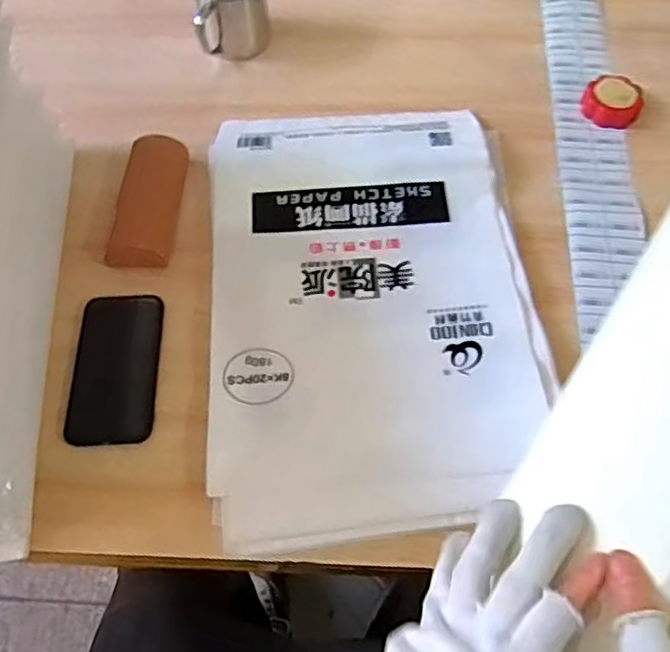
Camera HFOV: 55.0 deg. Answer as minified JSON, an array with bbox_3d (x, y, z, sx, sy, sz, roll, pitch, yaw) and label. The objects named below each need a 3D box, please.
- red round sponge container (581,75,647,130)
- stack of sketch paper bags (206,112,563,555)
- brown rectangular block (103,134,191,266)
[{"bbox_3d":[0.331,-0.268,0.766,0.066,0.033,0.066,0,61,1],"label":"red round sponge container"},{"bbox_3d":[0.038,-0.039,0.631,0.307,0.022,0.467,-4,61,-1],"label":"stack of sketch paper bags"},{"bbox_3d":[-0.198,-0.137,0.690,0.058,0.024,0.167,3,61,3],"label":"brown rectangular block"}]

